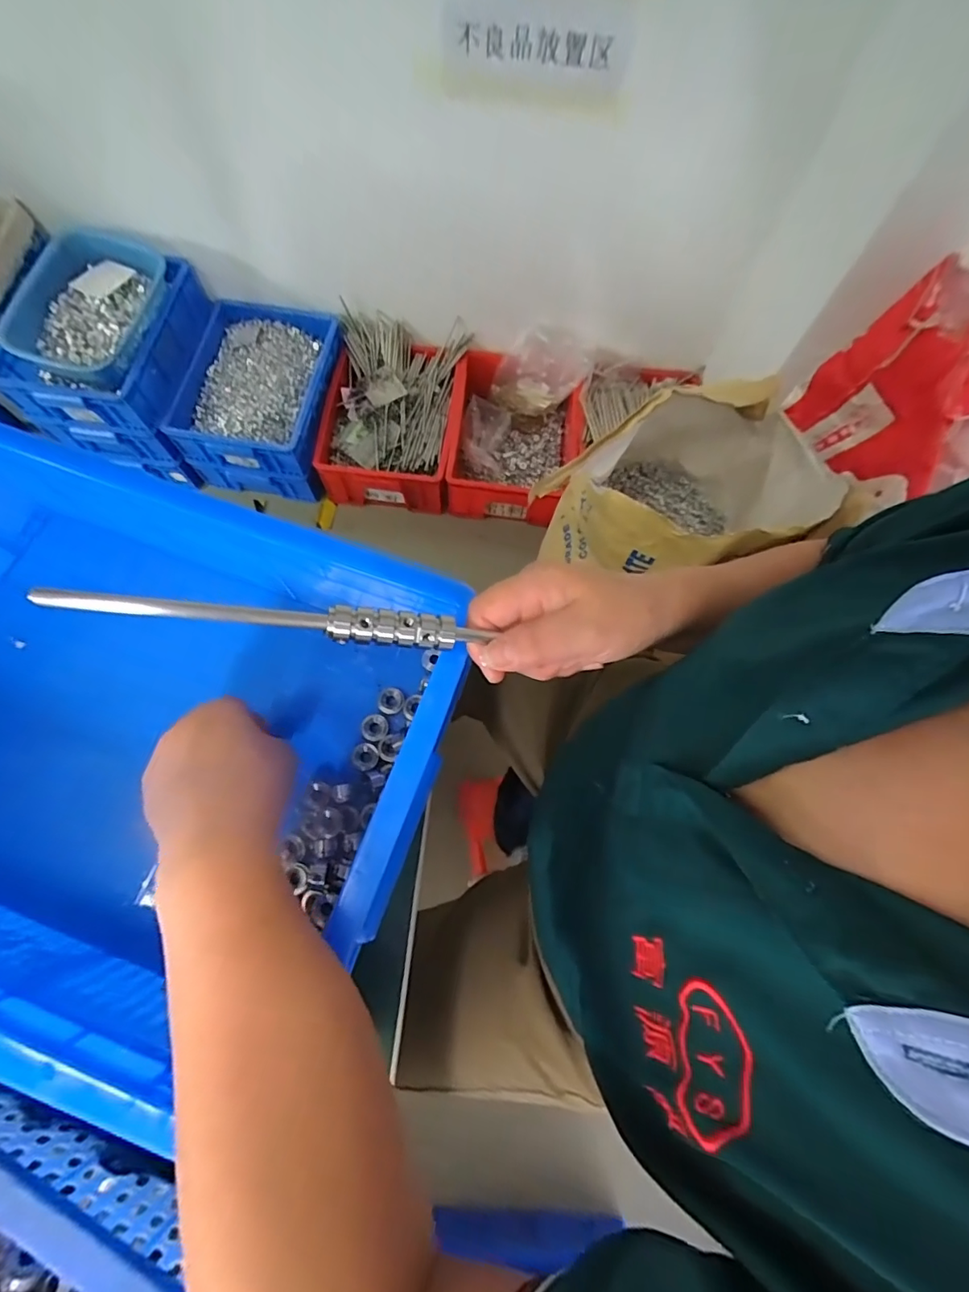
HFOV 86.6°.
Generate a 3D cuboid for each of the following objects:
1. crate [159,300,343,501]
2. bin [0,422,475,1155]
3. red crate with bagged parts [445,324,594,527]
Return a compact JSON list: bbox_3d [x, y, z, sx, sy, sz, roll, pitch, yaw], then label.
[{"bbox_3d":[-0.560,-0.635,1.327,0.341,0.186,0.459,5,70,0],"label":"crate"},{"bbox_3d":[-0.243,0.052,0.336,0.408,0.120,0.302,20,71,5],"label":"bin"},{"bbox_3d":[0.081,-0.548,1.309,0.335,0.181,0.442,7,70,0],"label":"red crate with bagged parts"}]

